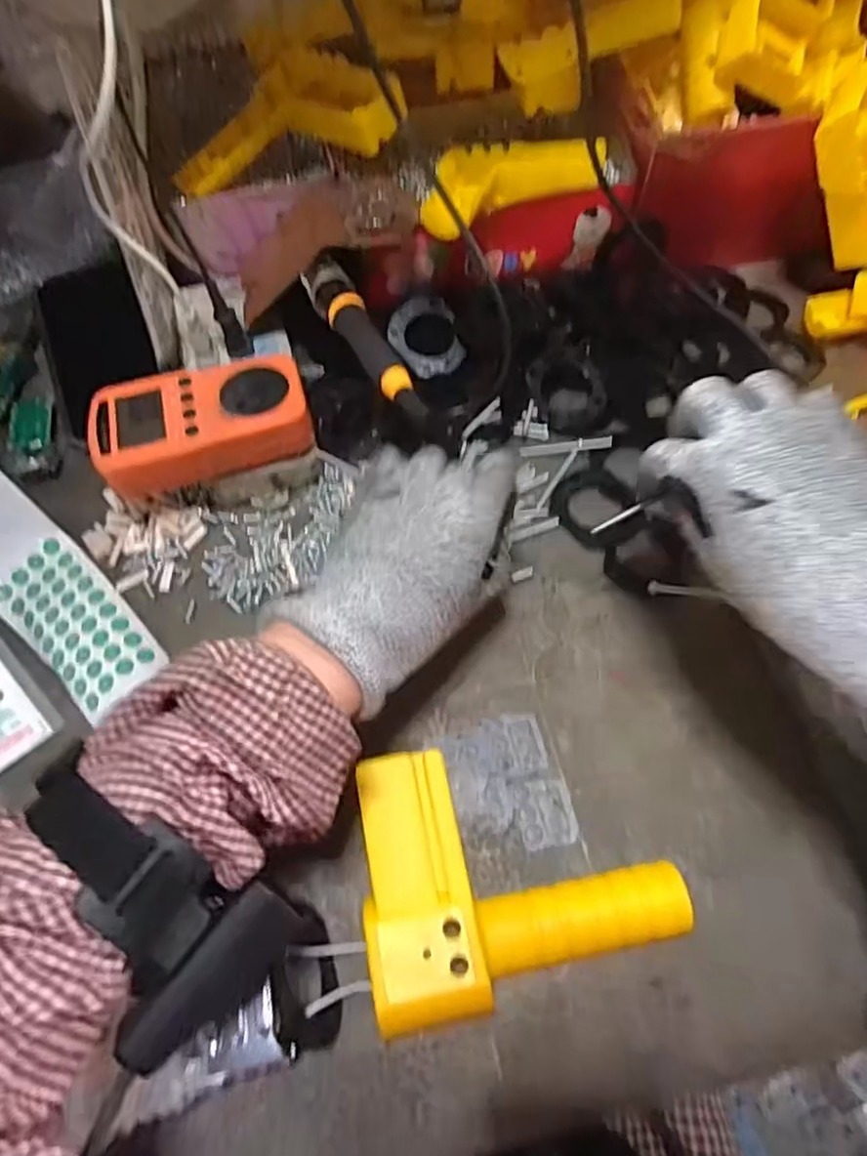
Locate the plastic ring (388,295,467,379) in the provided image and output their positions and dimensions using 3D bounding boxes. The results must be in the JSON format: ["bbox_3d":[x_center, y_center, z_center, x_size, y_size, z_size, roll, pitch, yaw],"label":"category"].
[{"bbox_3d":[-0.006,-0.173,0.474,0.049,0.004,0.059,-16,86,-7],"label":"plastic ring"}]

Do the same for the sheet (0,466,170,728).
[{"bbox_3d":[-0.241,0.002,0.407,0.189,0.013,0.060,39,69,20],"label":"sheet"}]

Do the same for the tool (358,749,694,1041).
[{"bbox_3d":[0.040,0.139,0.324,0.146,0.027,0.114,-9,62,-4],"label":"tool"}]

